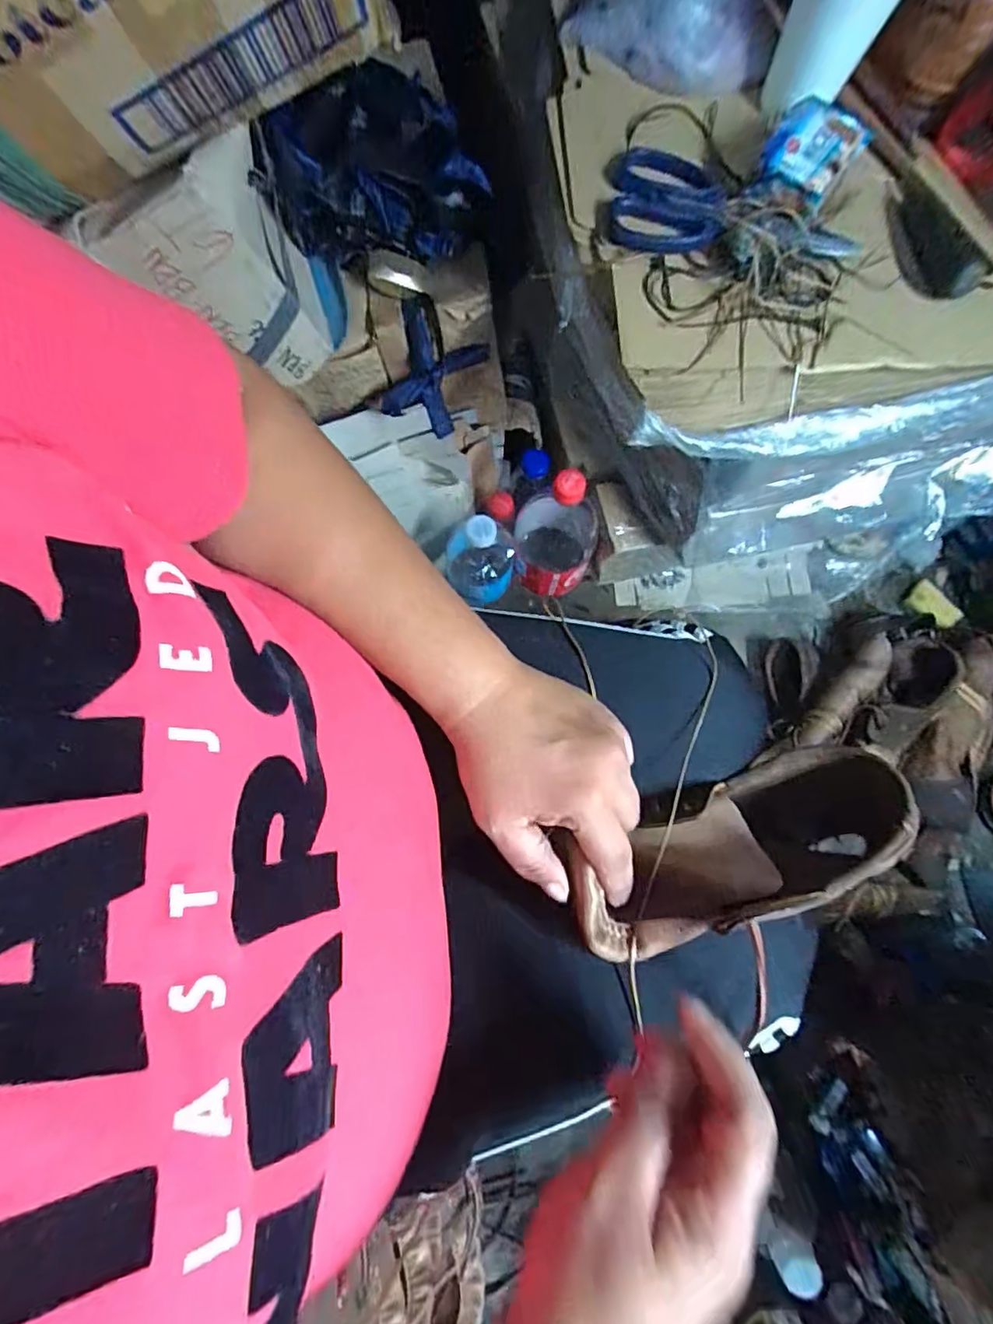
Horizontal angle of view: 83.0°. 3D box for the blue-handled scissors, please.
[{"bbox_3d":[0.156,-0.301,0.390,0.176,0.021,0.078,22,76,4],"label":"blue-handled scissors"}]

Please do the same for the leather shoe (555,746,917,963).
[{"bbox_3d":[0.140,0.104,0.325,0.208,0.066,0.075,-19,77,-15],"label":"leather shoe"}]

